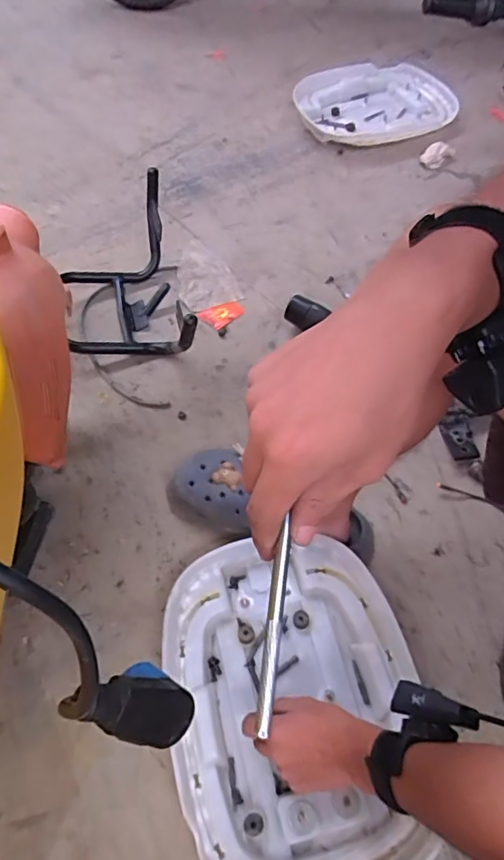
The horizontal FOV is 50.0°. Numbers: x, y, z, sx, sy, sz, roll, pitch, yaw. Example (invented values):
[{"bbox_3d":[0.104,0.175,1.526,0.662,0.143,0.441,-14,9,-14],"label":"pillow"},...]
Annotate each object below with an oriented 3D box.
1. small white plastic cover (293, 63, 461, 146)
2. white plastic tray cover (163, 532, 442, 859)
[{"bbox_3d":[0.288,-0.775,1.266,0.371,0.049,0.305,-19,61,-13],"label":"small white plastic cover"},{"bbox_3d":[0.047,0.300,0.597,0.264,0.042,0.350,-9,59,-7],"label":"white plastic tray cover"}]

